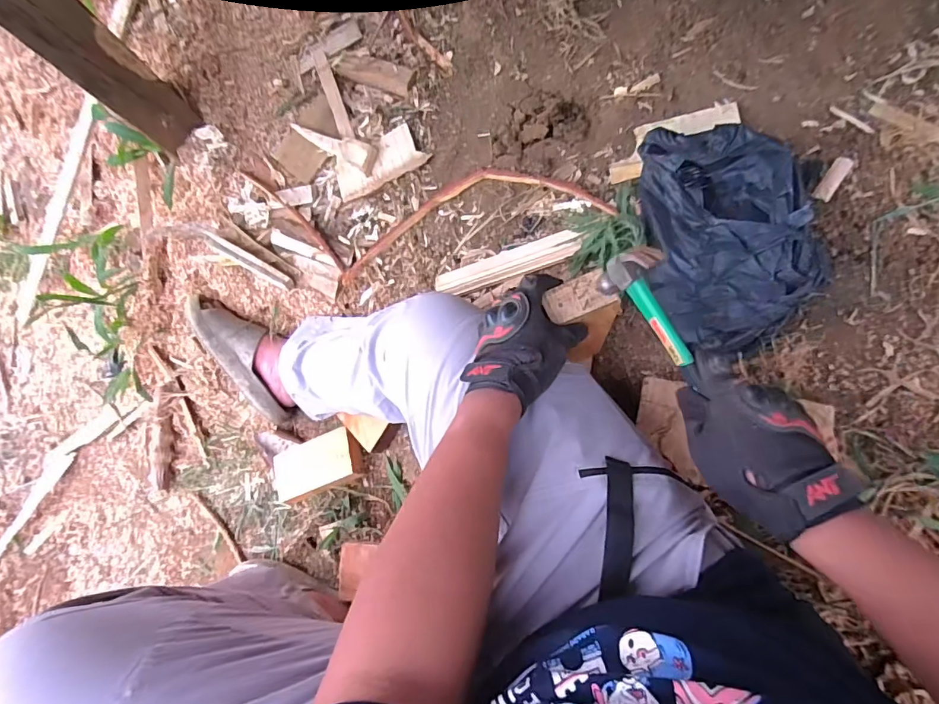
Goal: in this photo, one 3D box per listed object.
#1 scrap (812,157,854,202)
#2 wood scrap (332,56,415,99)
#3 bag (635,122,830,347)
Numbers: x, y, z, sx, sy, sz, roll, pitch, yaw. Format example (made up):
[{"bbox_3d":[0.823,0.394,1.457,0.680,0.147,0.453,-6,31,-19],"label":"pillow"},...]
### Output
[{"bbox_3d":[0.438,-0.208,0.570,0.019,0.014,0.049,26,115,8],"label":"scrap"},{"bbox_3d":[-0.162,-0.483,0.818,0.143,0.012,0.044,23,102,9],"label":"wood scrap"},{"bbox_3d":[0.324,-0.135,0.580,0.203,0.084,0.272,1,81,4],"label":"bag"}]

